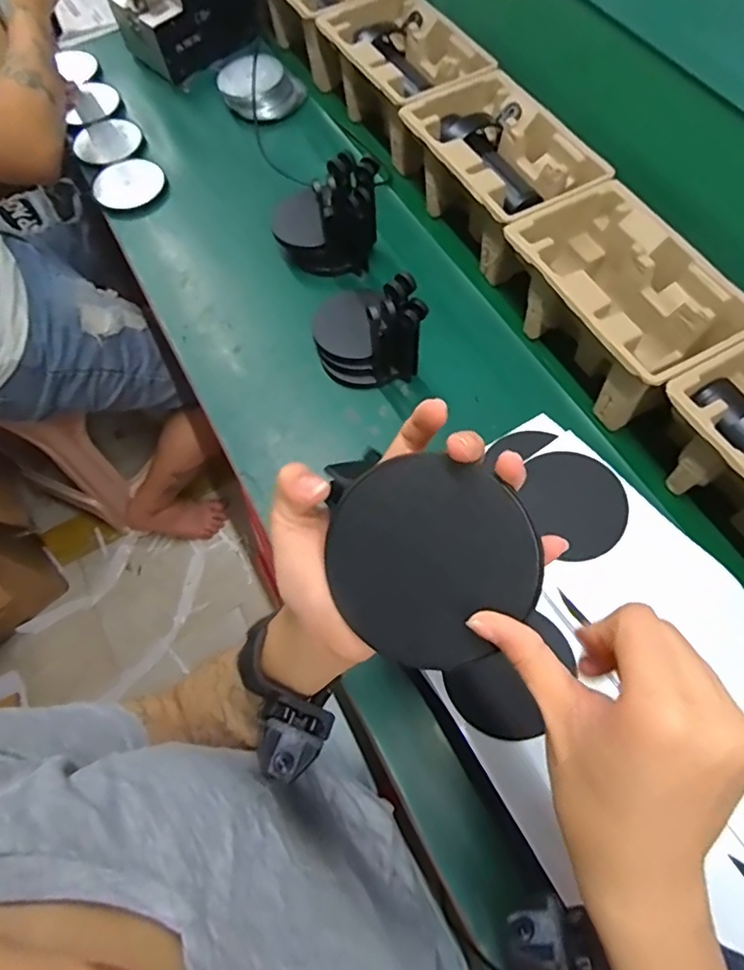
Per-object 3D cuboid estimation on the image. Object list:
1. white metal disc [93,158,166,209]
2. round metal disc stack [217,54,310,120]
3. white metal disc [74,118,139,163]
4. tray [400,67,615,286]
[{"bbox_3d":[-0.337,-0.420,0.774,0.093,0.014,0.083,-10,70,-3],"label":"white metal disc"},{"bbox_3d":[-0.156,-0.587,0.822,0.116,0.061,0.098,-37,74,-12],"label":"round metal disc stack"},{"bbox_3d":[-0.390,-0.507,0.820,0.080,0.011,0.091,41,76,14],"label":"white metal disc"},{"bbox_3d":[0.151,-0.374,0.679,0.148,0.127,0.229,-27,72,-9],"label":"tray"}]

